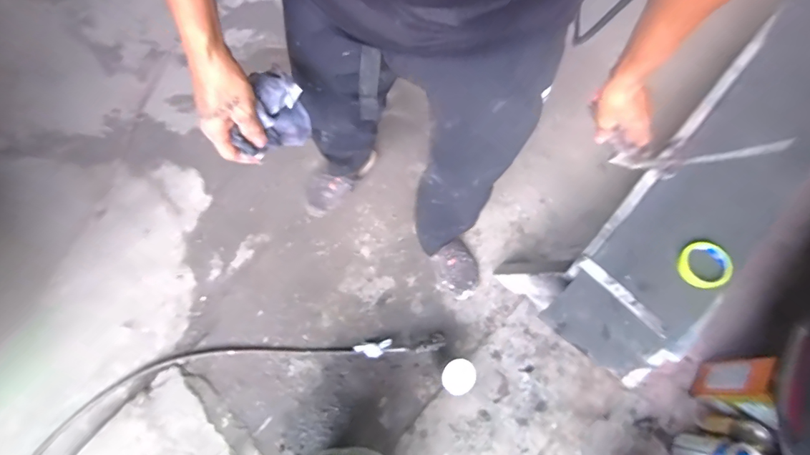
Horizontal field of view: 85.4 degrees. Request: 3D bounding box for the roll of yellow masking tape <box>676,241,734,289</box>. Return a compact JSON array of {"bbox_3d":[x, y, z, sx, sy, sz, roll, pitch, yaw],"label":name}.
[{"bbox_3d":[0.603,0.076,0.886,0.105,0.033,0.088,-36,75,-11],"label":"roll of yellow masking tape"}]

